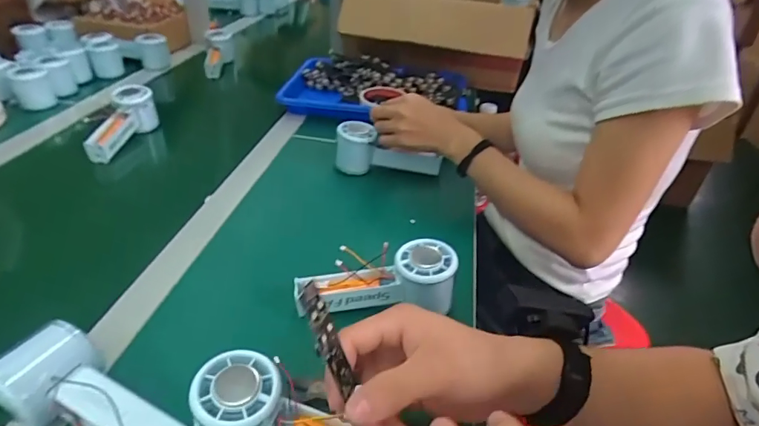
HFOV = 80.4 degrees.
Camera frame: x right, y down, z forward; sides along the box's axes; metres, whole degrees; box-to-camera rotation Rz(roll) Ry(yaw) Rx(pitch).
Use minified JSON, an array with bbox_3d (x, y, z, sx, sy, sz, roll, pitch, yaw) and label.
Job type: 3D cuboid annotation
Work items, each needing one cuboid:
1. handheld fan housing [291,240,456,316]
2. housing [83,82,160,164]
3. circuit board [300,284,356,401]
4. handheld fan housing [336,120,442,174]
[{"bbox_3d":[-0.002,0.068,0.423,0.148,0.040,0.064,-11,36,6],"label":"handheld fan housing"},{"bbox_3d":[-0.390,-0.129,0.681,0.052,0.057,0.143,7,49,3],"label":"housing"},{"bbox_3d":[-0.030,0.076,0.267,0.005,0.076,0.022,-13,16,19],"label":"circuit board"},{"bbox_3d":[0.014,-0.094,0.652,0.149,0.062,0.045,3,36,-2],"label":"handheld fan housing"}]

